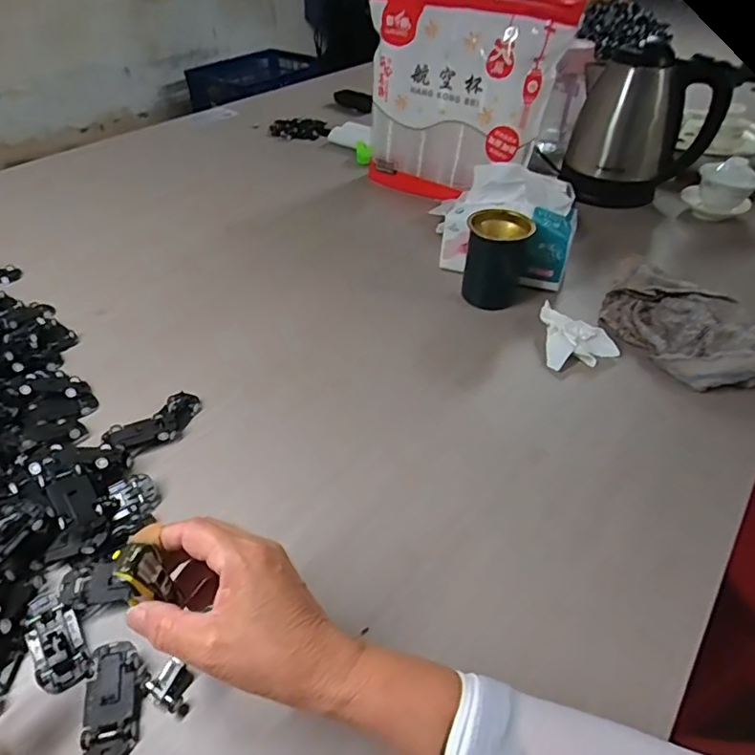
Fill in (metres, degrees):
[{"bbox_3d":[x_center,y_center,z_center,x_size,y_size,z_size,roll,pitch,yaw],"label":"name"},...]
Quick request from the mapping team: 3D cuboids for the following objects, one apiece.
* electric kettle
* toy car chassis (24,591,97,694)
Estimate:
[{"bbox_3d":[0.427,-0.399,0.873,0.207,0.211,0.158,21,46,22],"label":"electric kettle"},{"bbox_3d":[-0.220,0.179,0.366,0.032,0.010,0.076,-29,49,-29],"label":"toy car chassis"}]

